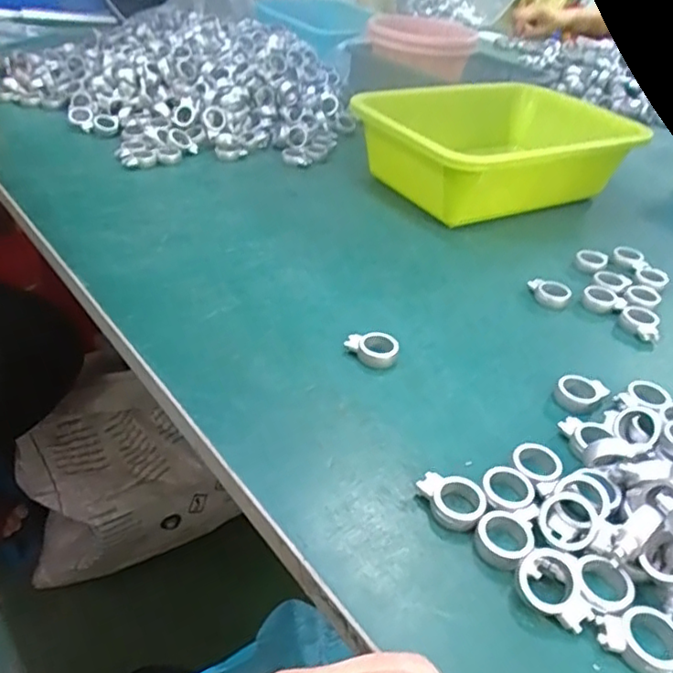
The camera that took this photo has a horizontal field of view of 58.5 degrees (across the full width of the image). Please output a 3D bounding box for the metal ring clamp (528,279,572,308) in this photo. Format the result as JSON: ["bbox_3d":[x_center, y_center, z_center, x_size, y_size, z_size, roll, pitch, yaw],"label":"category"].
[{"bbox_3d":[0.165,-0.034,0.468,0.033,0.012,0.024,20,40,17],"label":"metal ring clamp"}]

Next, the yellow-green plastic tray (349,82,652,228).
[{"bbox_3d":[0.167,-0.194,0.626,0.260,0.077,0.194,-14,42,-24],"label":"yellow-green plastic tray"}]

